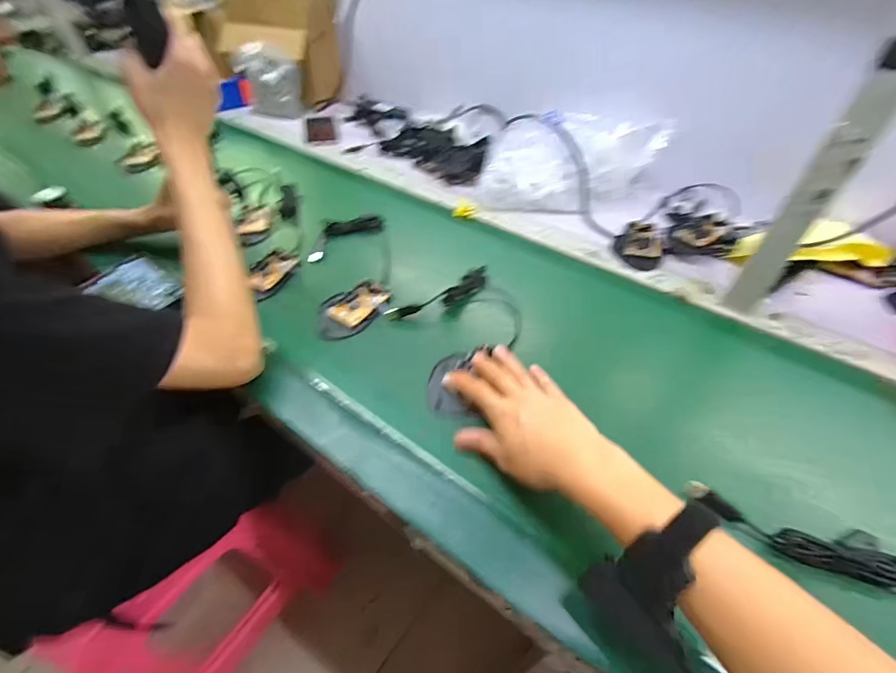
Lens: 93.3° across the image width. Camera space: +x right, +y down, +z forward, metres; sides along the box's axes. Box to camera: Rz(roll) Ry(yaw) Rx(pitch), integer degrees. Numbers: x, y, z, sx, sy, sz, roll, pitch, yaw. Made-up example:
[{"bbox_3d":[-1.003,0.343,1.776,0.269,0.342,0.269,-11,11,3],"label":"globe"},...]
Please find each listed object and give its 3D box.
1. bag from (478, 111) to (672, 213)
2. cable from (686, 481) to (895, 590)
[{"bbox_3d":[0.215,-0.312,0.750,0.324,0.098,0.158,-2,46,-3],"label":"bag"},{"bbox_3d":[0.348,0.189,0.337,0.284,0.019,0.057,29,52,24],"label":"cable"}]

